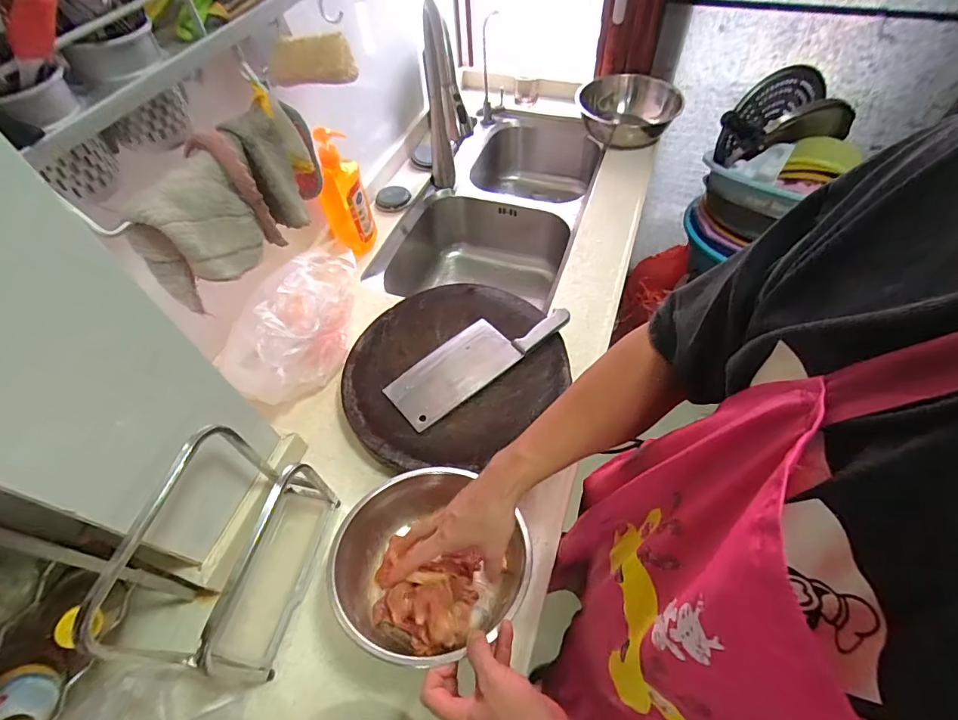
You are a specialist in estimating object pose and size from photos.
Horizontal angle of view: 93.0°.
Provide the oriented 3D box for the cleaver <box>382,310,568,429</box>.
[{"bbox_3d":[-0.001,-0.012,0.735,0.302,0.020,0.100,-35,61,-19],"label":"cleaver"}]

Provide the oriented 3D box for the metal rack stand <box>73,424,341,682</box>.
[{"bbox_3d":[-0.282,0.225,0.521,0.105,0.225,0.227,9,57,9],"label":"metal rack stand"}]

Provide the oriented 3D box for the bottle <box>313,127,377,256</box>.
[{"bbox_3d":[-0.264,-0.319,0.888,0.087,0.233,0.058,-18,57,-9],"label":"bottle"}]

